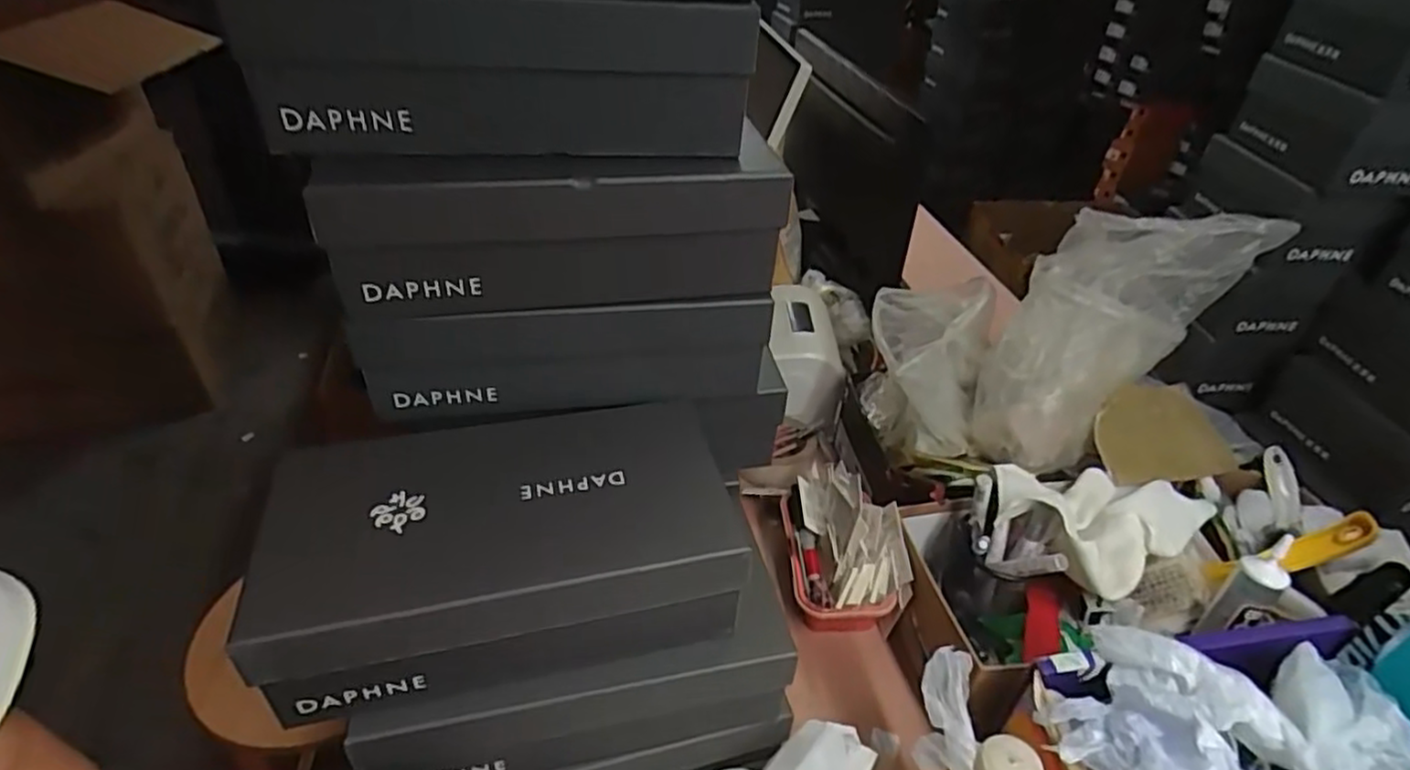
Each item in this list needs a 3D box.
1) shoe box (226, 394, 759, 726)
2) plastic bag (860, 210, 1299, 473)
[{"bbox_3d":[-0.134,0.113,0.502,0.285,0.111,0.155,-8,39,-14],"label":"shoe box"},{"bbox_3d":[0.369,-0.059,0.778,0.354,0.253,0.172,2,38,-1],"label":"plastic bag"}]

